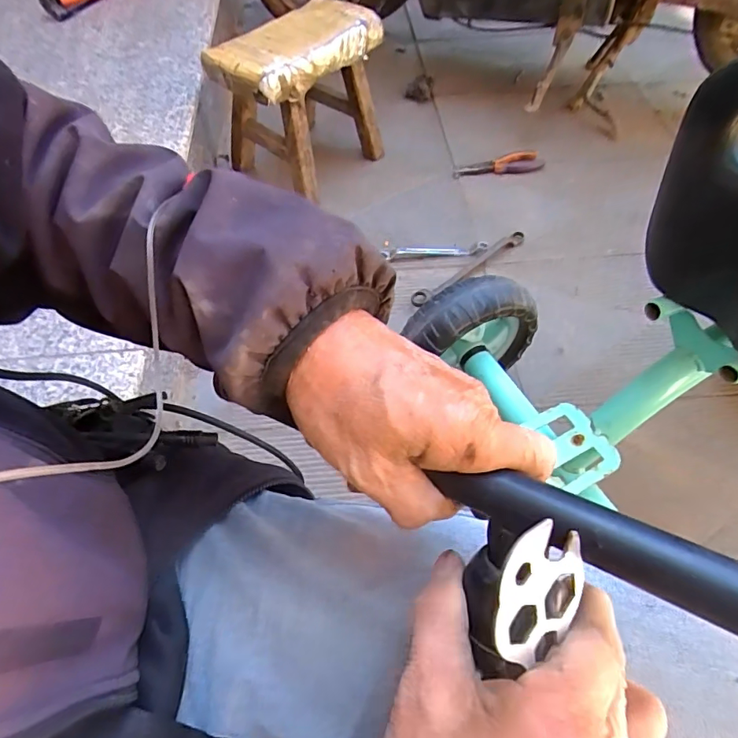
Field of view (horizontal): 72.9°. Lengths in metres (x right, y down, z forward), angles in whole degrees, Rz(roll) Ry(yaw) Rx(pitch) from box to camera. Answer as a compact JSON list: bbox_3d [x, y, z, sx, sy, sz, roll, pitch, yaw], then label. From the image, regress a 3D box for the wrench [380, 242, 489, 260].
[{"bbox_3d":[0.117,-0.206,0.871,0.177,0.011,0.028,-4,57,-1],"label":"wrench"}]

